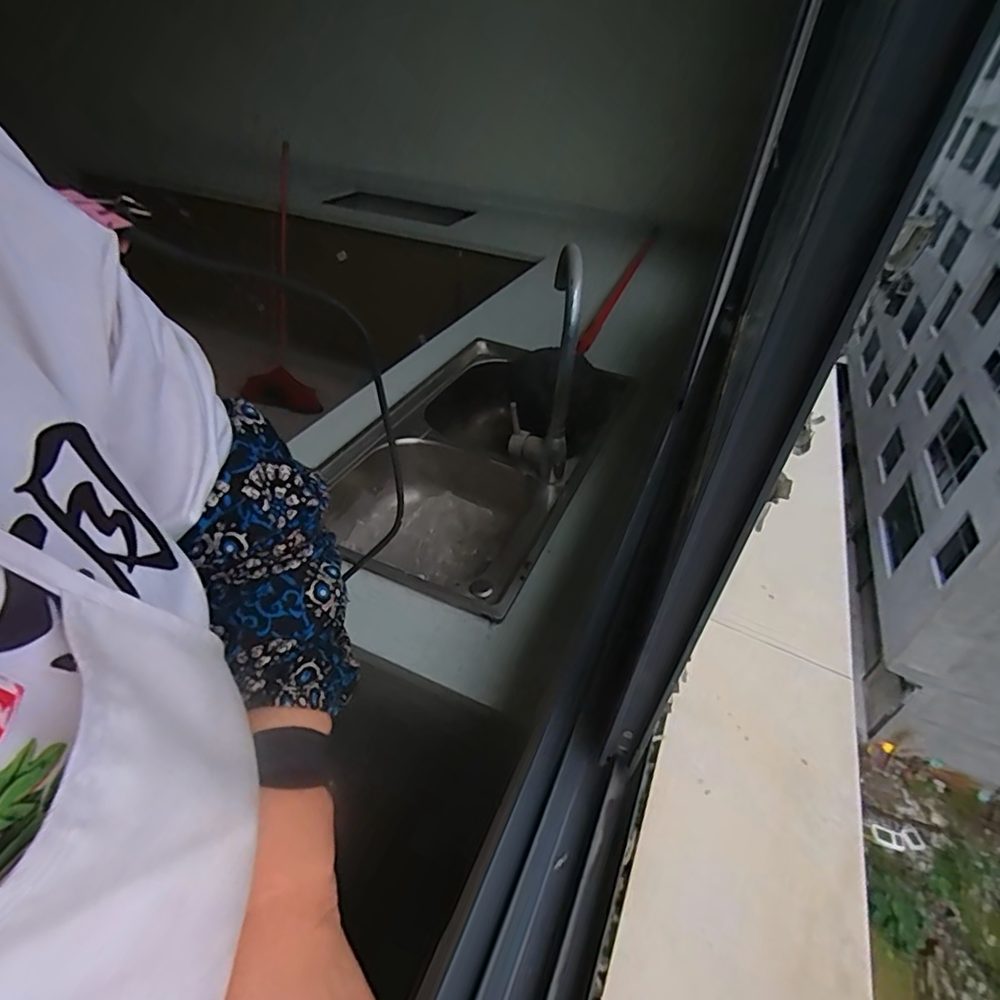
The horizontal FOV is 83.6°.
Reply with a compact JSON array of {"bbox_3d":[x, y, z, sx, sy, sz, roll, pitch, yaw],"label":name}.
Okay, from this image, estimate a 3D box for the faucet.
[{"bbox_3d":[0.082,-0.218,0.926,0.100,0.355,0.198,9,38,6],"label":"faucet"}]

